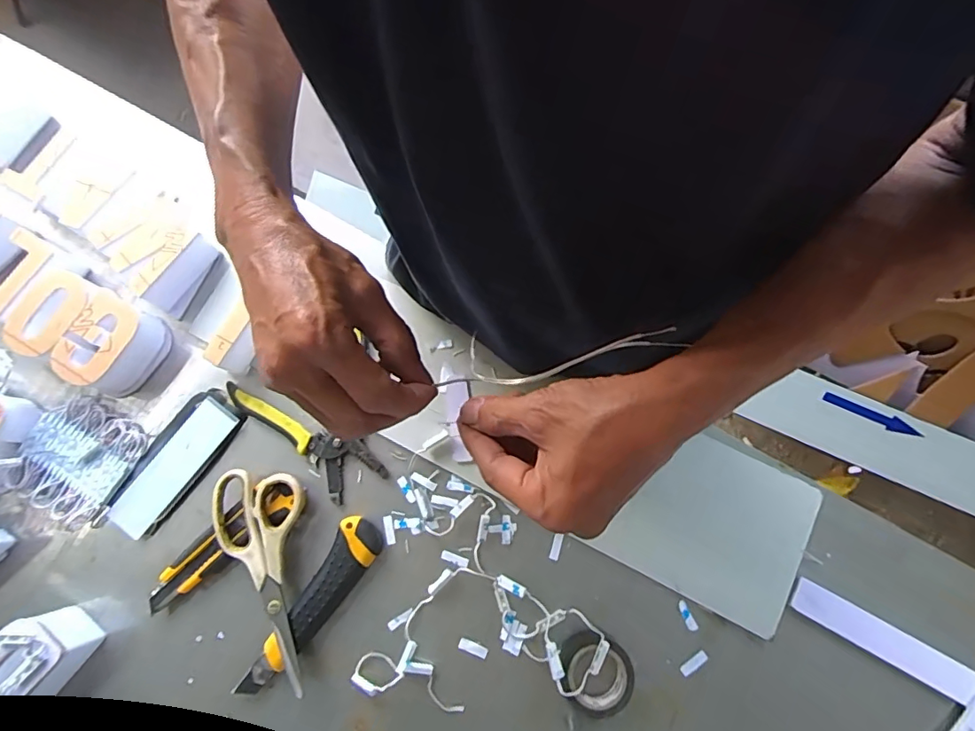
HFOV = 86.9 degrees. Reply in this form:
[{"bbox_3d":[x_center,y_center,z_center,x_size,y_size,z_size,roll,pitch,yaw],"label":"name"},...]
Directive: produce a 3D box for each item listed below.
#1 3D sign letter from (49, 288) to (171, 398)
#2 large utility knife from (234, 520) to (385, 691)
[{"bbox_3d":[-0.355,-0.020,0.490,0.065,0.047,0.087,20,78,6],"label":"3D sign letter"},{"bbox_3d":[-0.151,0.212,0.445,0.039,0.021,0.166,31,79,8],"label":"large utility knife"}]

